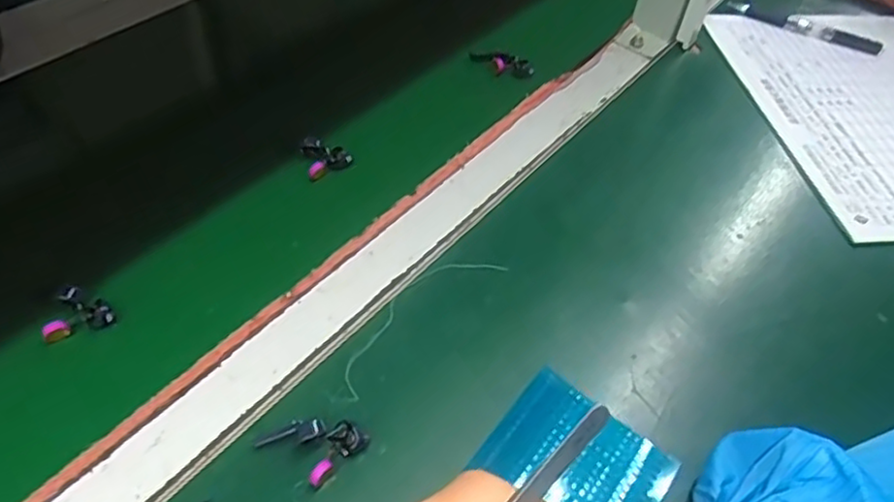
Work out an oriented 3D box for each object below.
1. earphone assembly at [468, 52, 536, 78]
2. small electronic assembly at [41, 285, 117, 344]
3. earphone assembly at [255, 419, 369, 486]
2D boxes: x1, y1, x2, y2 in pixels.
[{"bbox_3d":[0.045,-0.155,0.555,0.052,0.009,0.019,9,48,-1],"label":"earphone assembly"},{"bbox_3d":[-0.201,0.032,0.366,0.035,0.011,0.026,-18,53,-21],"label":"small electronic assembly"},{"bbox_3d":[-0.064,0.093,0.327,0.040,0.012,0.034,-34,60,-30],"label":"earphone assembly"}]

